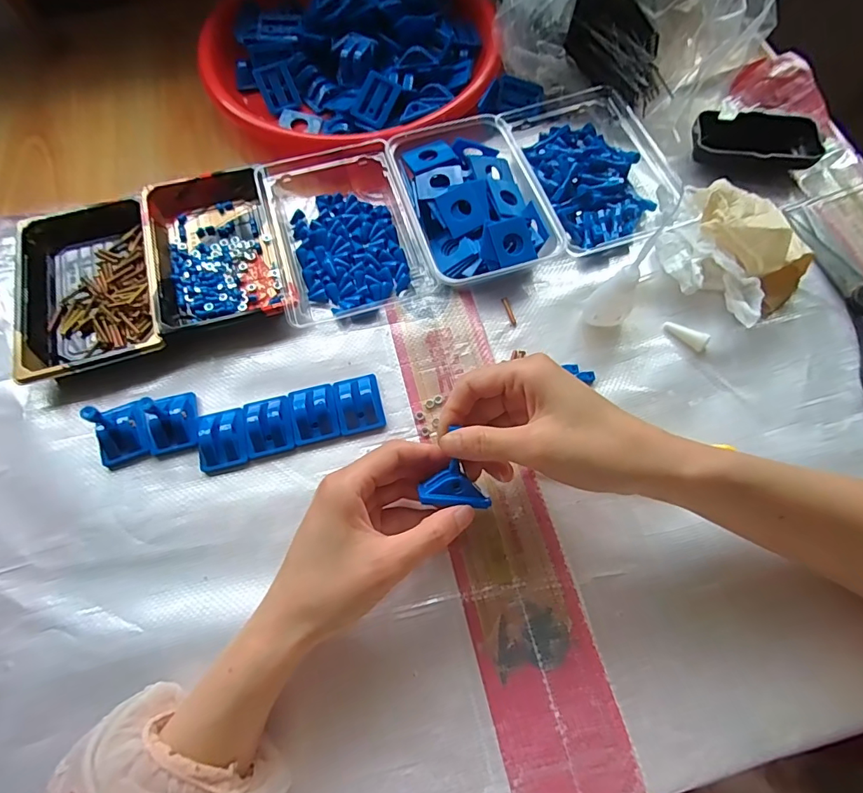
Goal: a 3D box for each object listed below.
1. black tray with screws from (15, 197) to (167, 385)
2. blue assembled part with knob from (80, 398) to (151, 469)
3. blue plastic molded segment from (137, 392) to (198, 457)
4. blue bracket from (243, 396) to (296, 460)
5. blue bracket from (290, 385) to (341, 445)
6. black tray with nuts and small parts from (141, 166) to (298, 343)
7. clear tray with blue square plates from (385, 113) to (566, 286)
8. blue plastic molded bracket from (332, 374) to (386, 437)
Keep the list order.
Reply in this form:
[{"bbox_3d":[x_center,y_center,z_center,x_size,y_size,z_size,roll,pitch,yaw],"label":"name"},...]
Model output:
[{"bbox_3d":[-0.283,-0.094,0.397,0.107,0.022,0.168,-17,68,-6],"label":"black tray with screws"},{"bbox_3d":[-0.226,0.022,0.338,0.038,0.039,0.041,-20,68,-7],"label":"blue assembled part with knob"},{"bbox_3d":[-0.195,0.014,0.348,0.032,0.034,0.043,-11,67,-3],"label":"blue plastic molded segment"},{"bbox_3d":[-0.121,0.021,0.355,0.035,0.015,0.043,-12,67,-4],"label":"blue bracket"},{"bbox_3d":[-0.088,0.011,0.358,0.033,0.016,0.043,-13,67,-4],"label":"blue bracket"},{"bbox_3d":[-0.185,-0.127,0.404,0.102,0.030,0.163,-19,68,-7],"label":"black tray with nuts and small parts"},{"bbox_3d":[0.033,-0.167,0.413,0.108,0.036,0.161,-17,68,-6],"label":"clear tray with blue square plates"},{"bbox_3d":[-0.055,0.004,0.360,0.033,0.017,0.045,-13,67,-4],"label":"blue plastic molded bracket"}]

